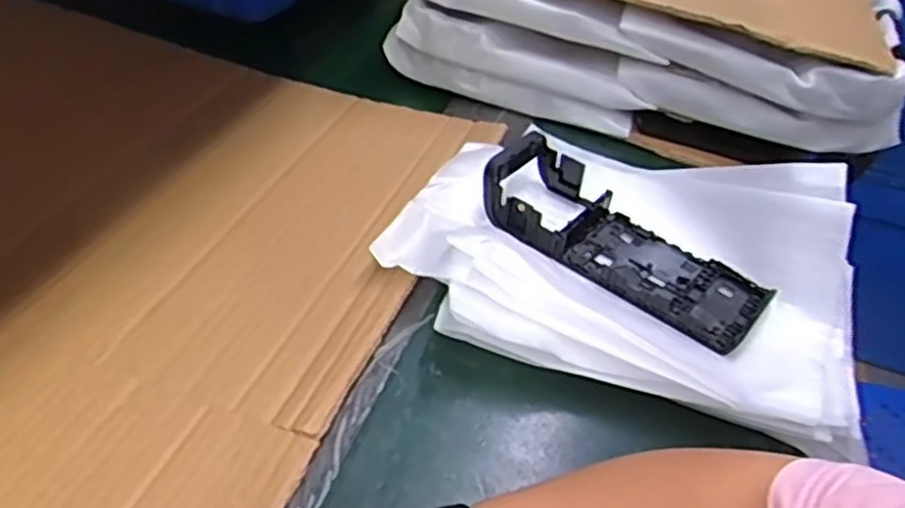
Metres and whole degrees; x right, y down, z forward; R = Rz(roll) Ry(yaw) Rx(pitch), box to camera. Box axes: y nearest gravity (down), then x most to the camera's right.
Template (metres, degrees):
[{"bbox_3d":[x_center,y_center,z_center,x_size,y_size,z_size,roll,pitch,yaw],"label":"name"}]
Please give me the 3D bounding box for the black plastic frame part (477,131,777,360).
[{"bbox_3d":[0.124,-0.016,0.570,0.218,0.045,0.090,28,44,24],"label":"black plastic frame part"}]

